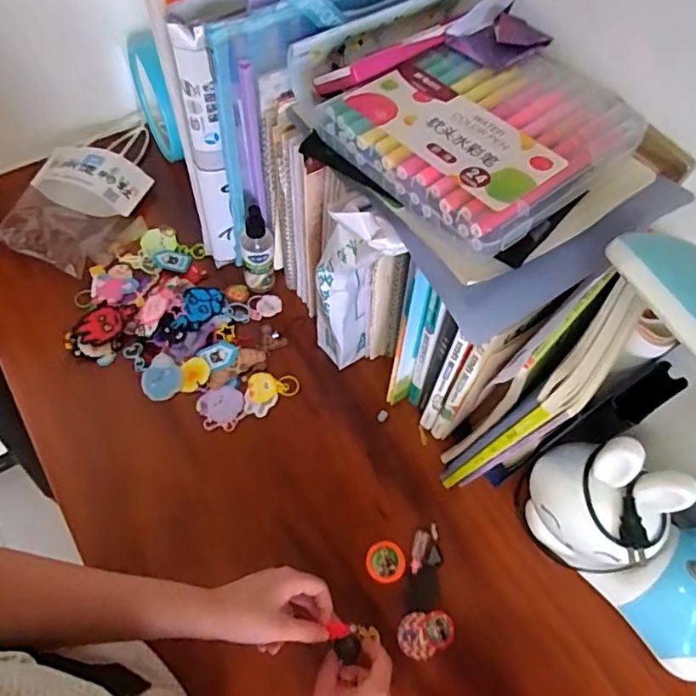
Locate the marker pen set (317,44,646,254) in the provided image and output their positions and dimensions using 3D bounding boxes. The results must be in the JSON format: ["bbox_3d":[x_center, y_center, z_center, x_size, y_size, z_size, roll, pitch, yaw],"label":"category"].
[{"bbox_3d":[0.105,-0.172,0.424,0.178,0.034,0.178,-35,69,-21],"label":"marker pen set"}]

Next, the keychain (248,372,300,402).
[{"bbox_3d":[-0.088,0.043,0.650,0.057,0.004,0.039,-14,63,-11],"label":"keychain"}]

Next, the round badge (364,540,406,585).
[{"bbox_3d":[0.039,0.218,0.565,0.039,0.004,0.039,1,61,-3],"label":"round badge"}]

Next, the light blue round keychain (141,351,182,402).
[{"bbox_3d":[-0.216,0.035,0.646,0.045,0.006,0.052,23,62,9],"label":"light blue round keychain"}]

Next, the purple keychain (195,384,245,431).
[{"bbox_3d":[-0.144,0.069,0.634,0.052,0.004,0.053,1,61,-3],"label":"purple keychain"}]

